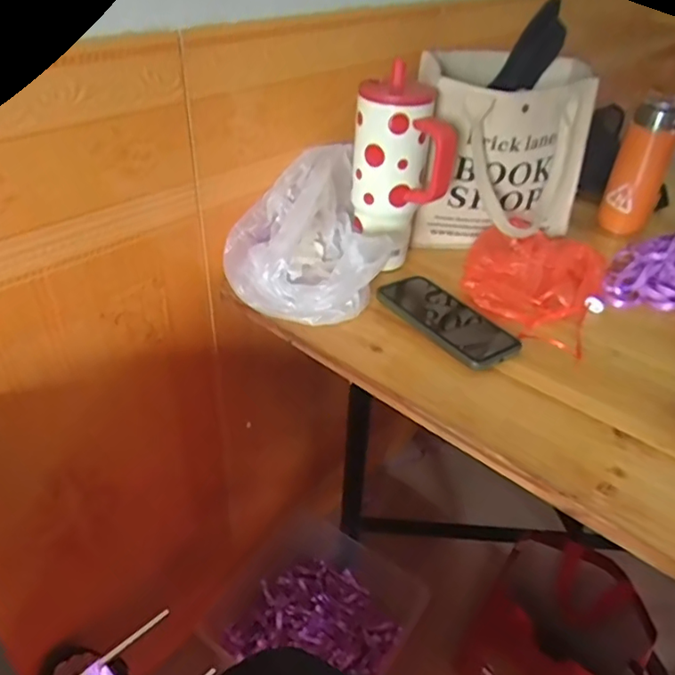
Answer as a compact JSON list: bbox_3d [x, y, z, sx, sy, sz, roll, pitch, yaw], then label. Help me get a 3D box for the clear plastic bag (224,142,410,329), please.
[{"bbox_3d":[-0.036,-0.116,0.660,0.185,0.117,0.253,-4,38,-10],"label":"clear plastic bag"}]

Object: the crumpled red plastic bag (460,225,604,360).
[{"bbox_3d":[0.233,-0.079,0.688,0.157,0.049,0.166,20,40,20],"label":"crumpled red plastic bag"}]

